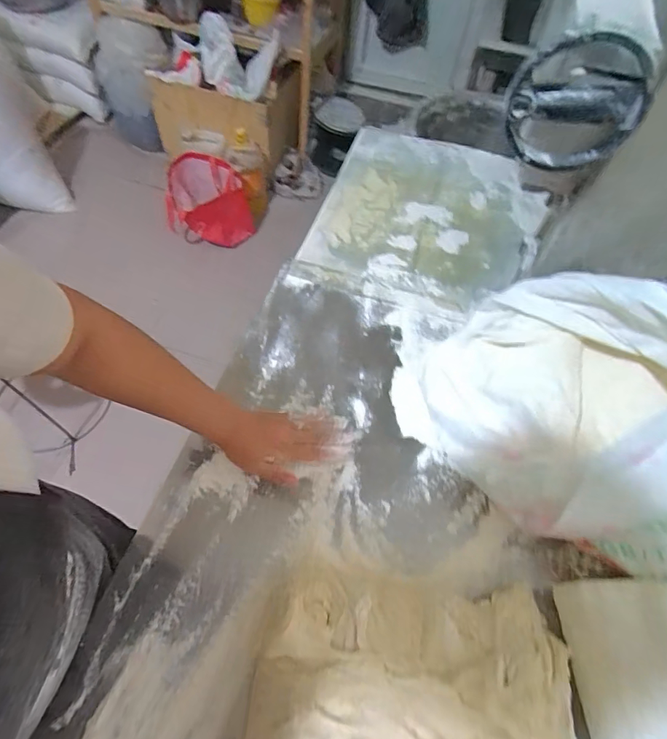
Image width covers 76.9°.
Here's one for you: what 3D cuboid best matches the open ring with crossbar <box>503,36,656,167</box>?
[{"bbox_3d":[0.218,-0.236,0.376,0.109,0.110,0.034,5,58,-2],"label":"open ring with crossbar"}]

